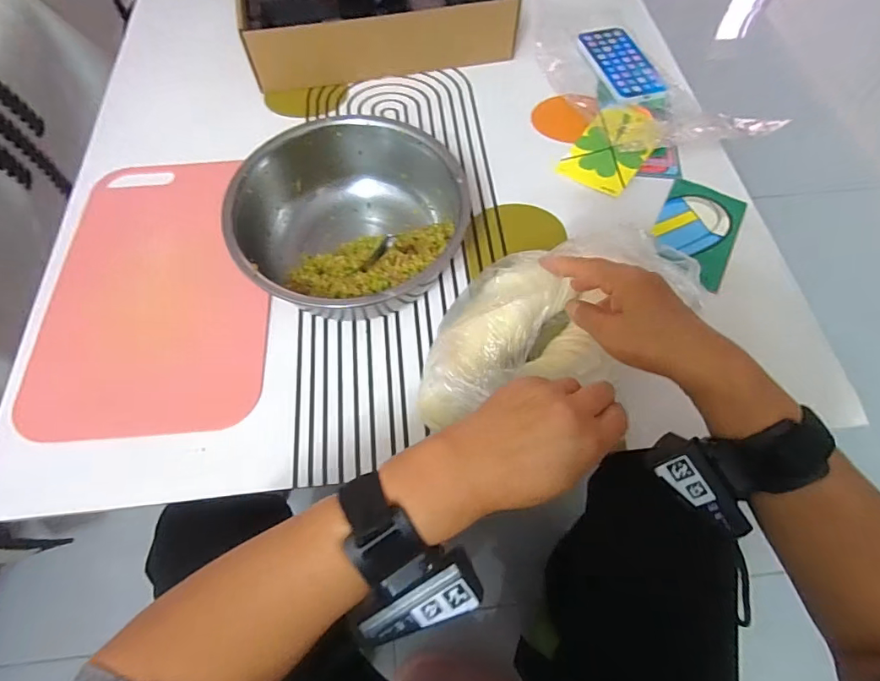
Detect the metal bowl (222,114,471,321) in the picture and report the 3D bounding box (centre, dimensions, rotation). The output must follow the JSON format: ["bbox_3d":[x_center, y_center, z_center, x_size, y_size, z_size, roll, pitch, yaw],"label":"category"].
[{"bbox_3d":[-0.083,-0.122,0.482,0.219,0.093,0.193,24,66,13],"label":"metal bowl"}]

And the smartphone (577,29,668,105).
[{"bbox_3d":[0.247,-0.378,0.645,0.075,0.011,0.159,-14,64,-5],"label":"smartphone"}]

